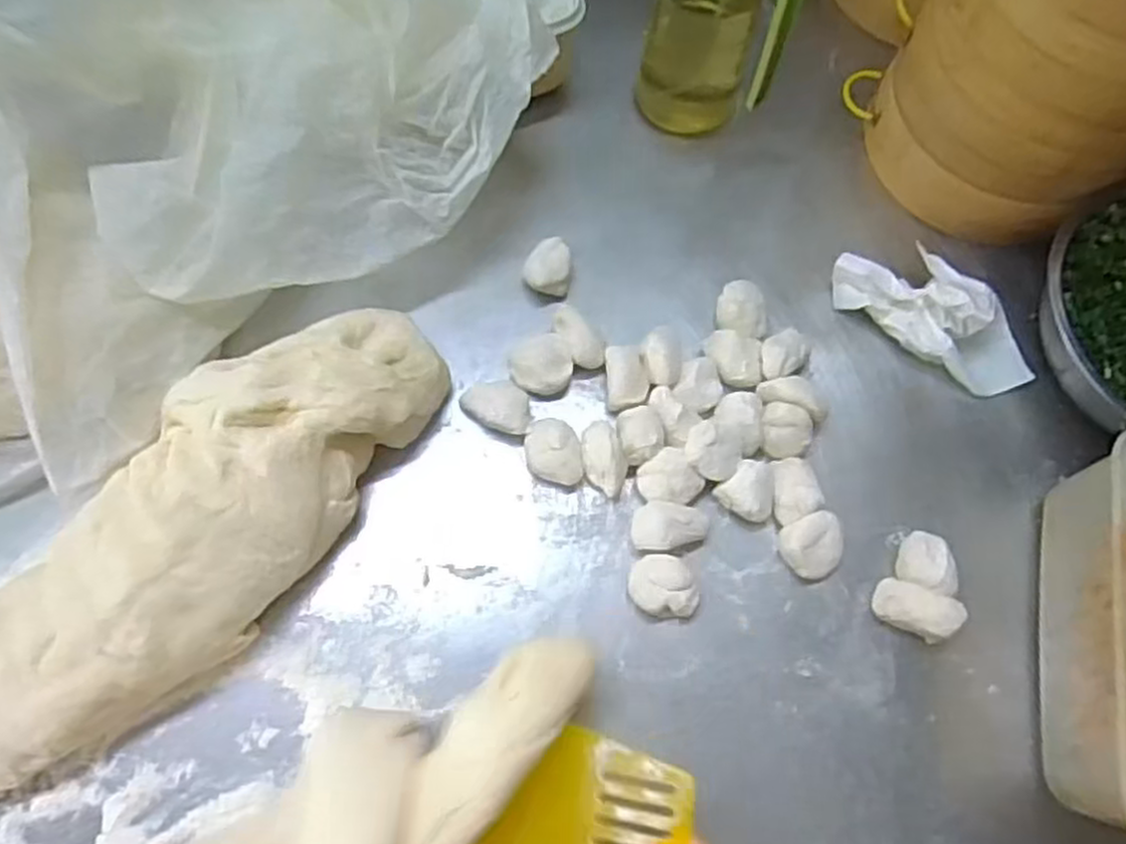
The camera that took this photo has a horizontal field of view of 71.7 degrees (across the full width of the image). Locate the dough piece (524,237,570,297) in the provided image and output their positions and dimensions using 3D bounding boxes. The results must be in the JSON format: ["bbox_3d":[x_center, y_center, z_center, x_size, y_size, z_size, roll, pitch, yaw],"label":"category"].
[{"bbox_3d":[-0.011,-0.104,0.537,0.031,0.028,0.033,-3,70,-3],"label":"dough piece"}]

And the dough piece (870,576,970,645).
[{"bbox_3d":[0.209,0.112,0.464,0.044,0.031,0.027,30,71,8],"label":"dough piece"}]

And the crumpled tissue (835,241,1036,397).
[{"bbox_3d":[0.253,-0.075,0.520,0.145,0.055,0.052,33,72,10],"label":"crumpled tissue"}]

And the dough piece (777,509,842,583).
[{"bbox_3d":[0.153,0.076,0.478,0.034,0.024,0.035,1,70,-2],"label":"dough piece"}]

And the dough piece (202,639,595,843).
[{"bbox_3d":[-0.088,0.189,0.379,0.232,0.054,0.097,-30,73,1],"label":"dough piece"}]

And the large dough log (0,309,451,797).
[{"bbox_3d":[-0.218,0.067,0.444,0.127,0.068,0.367,36,72,11],"label":"large dough log"}]

